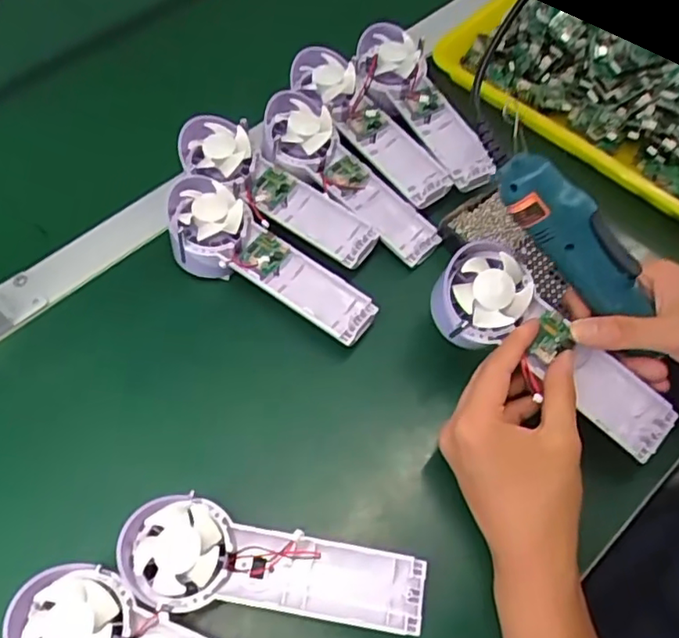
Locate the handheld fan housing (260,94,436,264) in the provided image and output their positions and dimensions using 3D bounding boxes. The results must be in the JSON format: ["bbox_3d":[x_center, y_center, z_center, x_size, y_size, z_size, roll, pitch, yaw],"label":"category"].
[{"bbox_3d":[0.008,-0.117,0.514,0.179,0.024,0.056,45,69,4],"label":"handheld fan housing"}]

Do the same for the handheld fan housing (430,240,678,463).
[{"bbox_3d":[0.140,0.018,0.403,0.172,0.034,0.069,36,100,2],"label":"handheld fan housing"}]

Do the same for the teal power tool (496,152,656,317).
[{"bbox_3d":[0.152,-0.054,0.391,0.123,0.034,0.038,48,68,-6],"label":"teal power tool"}]

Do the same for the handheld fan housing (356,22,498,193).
[{"bbox_3d":[0.073,-0.190,0.551,0.069,0.034,0.180,-20,64,-12],"label":"handheld fan housing"}]

